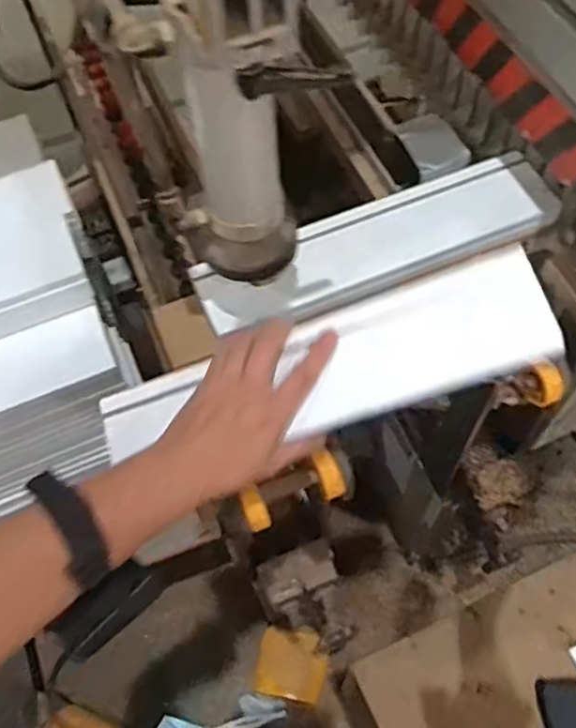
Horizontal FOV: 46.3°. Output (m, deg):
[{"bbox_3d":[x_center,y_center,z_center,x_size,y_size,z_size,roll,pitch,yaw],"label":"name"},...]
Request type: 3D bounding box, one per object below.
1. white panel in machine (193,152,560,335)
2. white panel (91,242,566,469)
[{"bbox_3d":[0.086,-0.111,0.624,0.337,0.017,0.090,-21,63,-8],"label":"white panel in machine"},{"bbox_3d":[0.022,0.005,0.509,0.340,0.009,0.093,-17,69,10],"label":"white panel"}]

